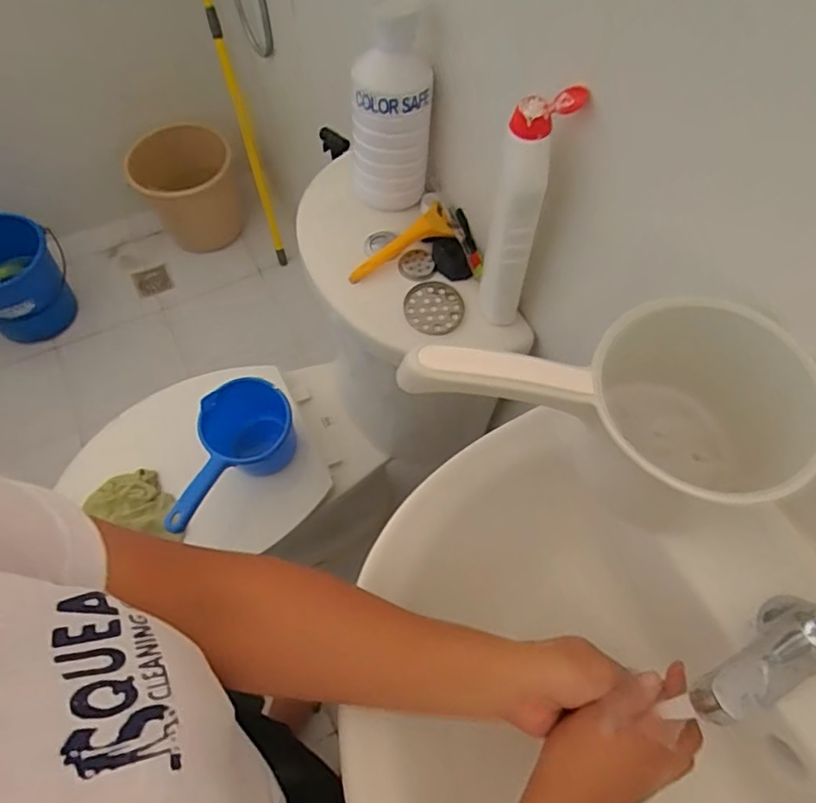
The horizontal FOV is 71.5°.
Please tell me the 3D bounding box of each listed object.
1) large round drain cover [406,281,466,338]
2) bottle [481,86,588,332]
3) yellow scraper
[{"bbox_3d":[0.032,-0.112,0.685,0.069,0.007,0.065,-1,82,5],"label":"large round drain cover"},{"bbox_3d":[0.105,-0.177,0.560,0.059,0.248,0.050,25,64,12],"label":"bottle"},{"bbox_3d":[-0.004,-0.197,0.700,0.162,0.029,0.048,-39,69,-19],"label":"yellow scraper"}]

